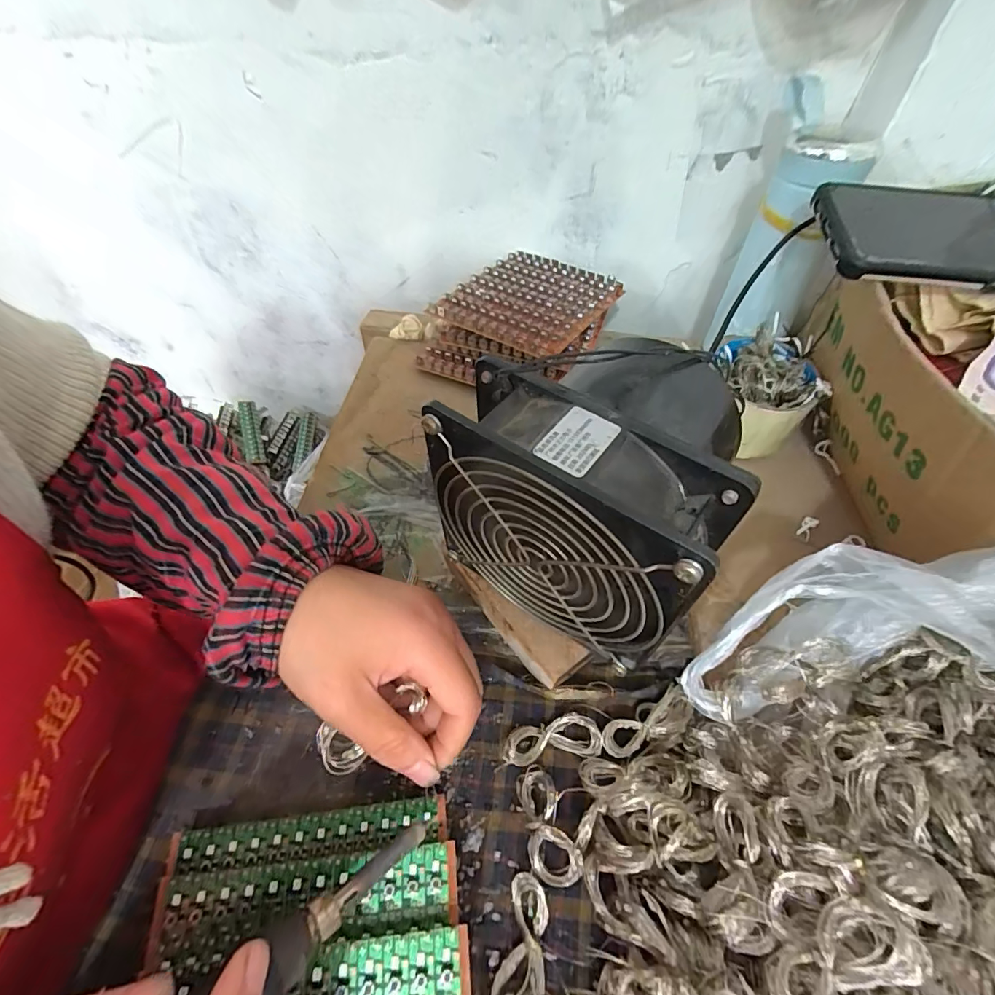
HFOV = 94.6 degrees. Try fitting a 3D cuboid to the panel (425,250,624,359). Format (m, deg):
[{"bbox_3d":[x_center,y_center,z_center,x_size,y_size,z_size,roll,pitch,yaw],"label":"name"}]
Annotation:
[{"bbox_3d":[0.029,-0.180,0.417,0.127,0.011,0.144,29,58,19],"label":"panel"}]

